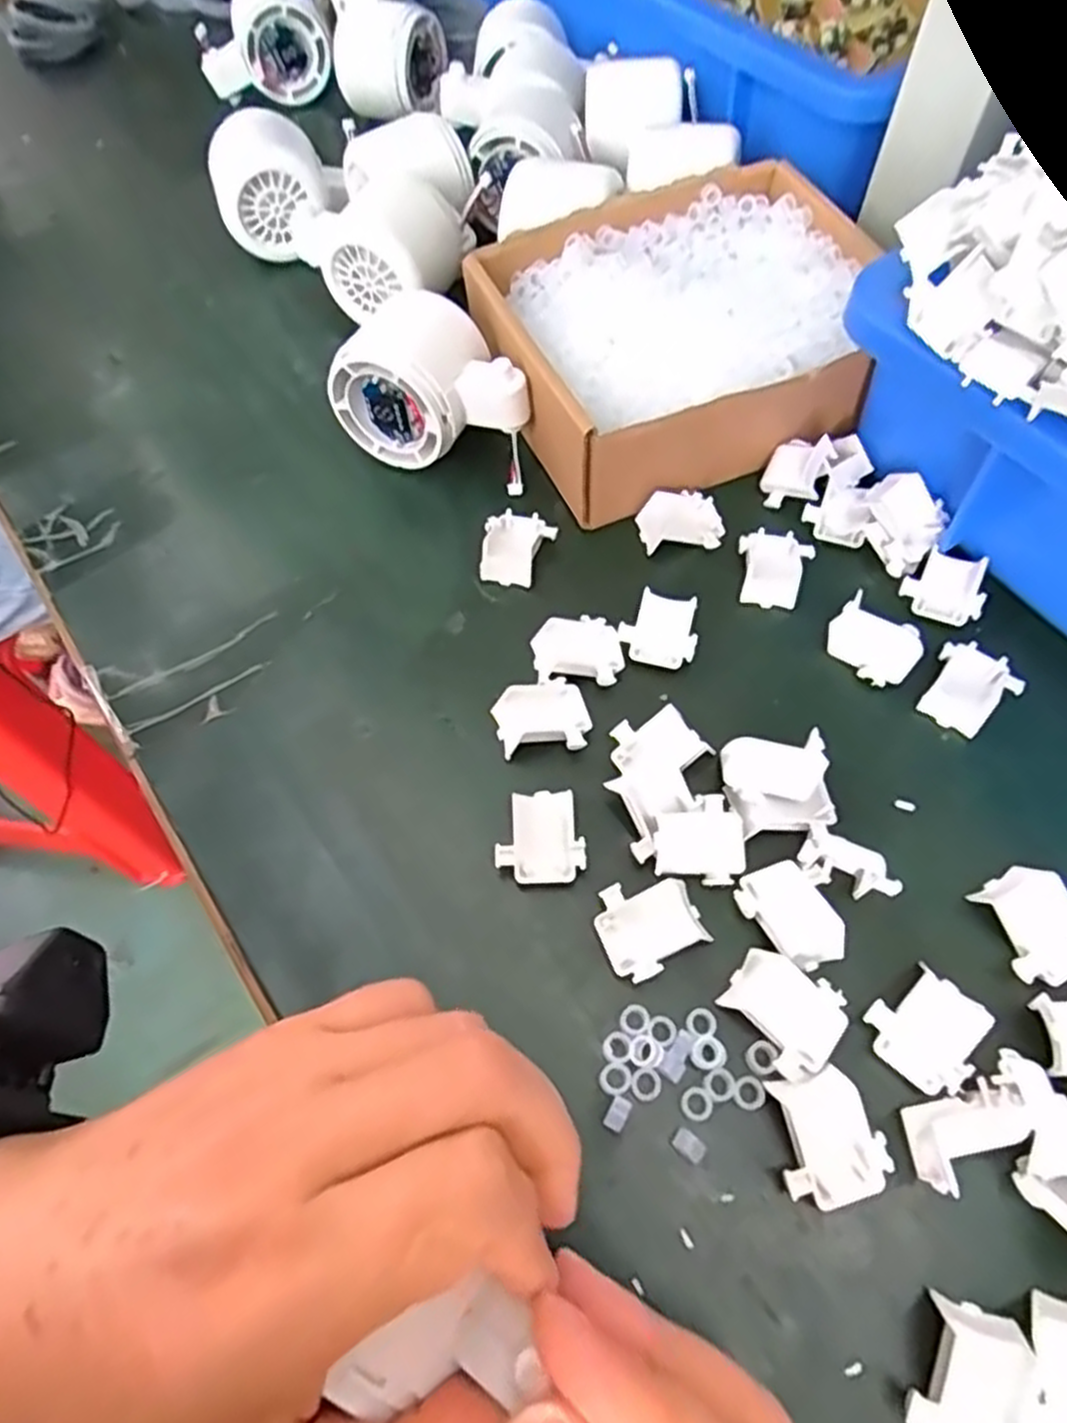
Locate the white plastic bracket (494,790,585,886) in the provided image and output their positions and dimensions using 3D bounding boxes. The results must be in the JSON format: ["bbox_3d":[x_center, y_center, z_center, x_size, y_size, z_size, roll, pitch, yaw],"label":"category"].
[{"bbox_3d":[0.002,0.043,0.262,0.028,0.012,0.031,-2,61,2],"label":"white plastic bracket"}]

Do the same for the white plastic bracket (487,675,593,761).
[{"bbox_3d":[0.003,0.001,0.283,0.034,0.011,0.029,-6,61,0],"label":"white plastic bracket"}]

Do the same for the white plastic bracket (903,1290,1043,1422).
[{"bbox_3d":[0.108,0.167,0.190,0.029,0.008,0.033,20,64,13],"label":"white plastic bracket"}]

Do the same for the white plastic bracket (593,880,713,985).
[{"bbox_3d":[0.037,0.068,0.248,0.033,0.007,0.029,-23,63,-9],"label":"white plastic bracket"}]

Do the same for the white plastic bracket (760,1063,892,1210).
[{"bbox_3d":[0.081,0.119,0.217,0.029,0.007,0.032,-15,62,-5],"label":"white plastic bracket"}]

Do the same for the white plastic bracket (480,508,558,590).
[{"bbox_3d":[-0.008,-0.070,0.324,0.027,0.015,0.032,15,63,11],"label":"white plastic bracket"}]

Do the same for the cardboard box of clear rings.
[{"bbox_3d":[0.068,-0.171,0.350,0.167,0.047,0.137,-22,63,-8],"label":"cardboard box of clear rings"}]

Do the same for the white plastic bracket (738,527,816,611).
[{"bbox_3d":[0.096,-0.059,0.314,0.028,0.009,0.032,16,64,12],"label":"white plastic bracket"}]

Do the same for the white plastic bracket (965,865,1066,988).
[{"bbox_3d":[0.158,0.066,0.242,0.028,0.010,0.034,-20,62,-7],"label":"white plastic bracket"}]

